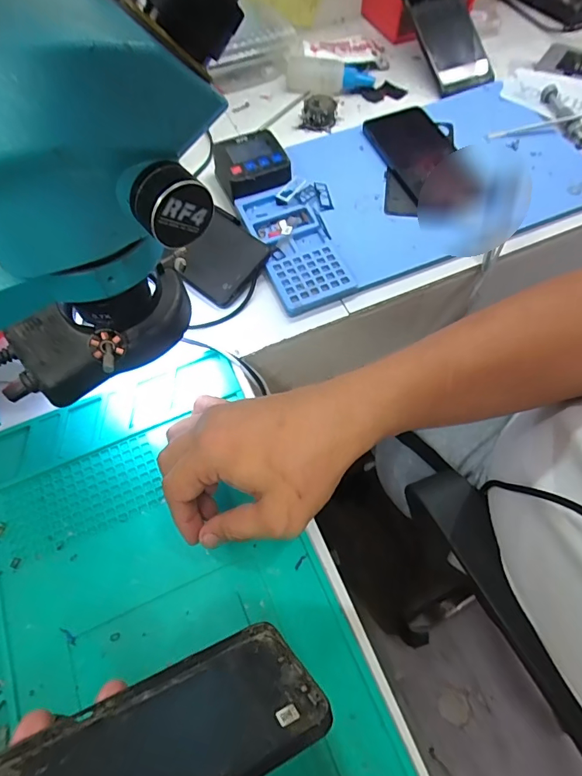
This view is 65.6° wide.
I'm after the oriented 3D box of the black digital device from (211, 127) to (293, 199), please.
[{"bbox_3d":[-0.045,-0.246,0.488,0.069,0.025,0.087,-20,65,-8],"label":"black digital device"}]

